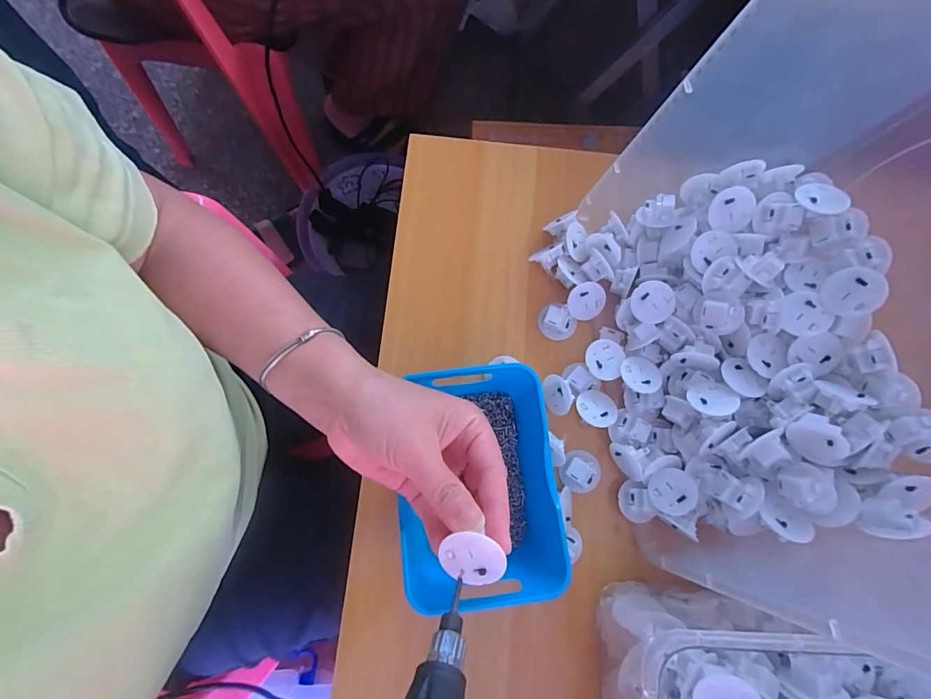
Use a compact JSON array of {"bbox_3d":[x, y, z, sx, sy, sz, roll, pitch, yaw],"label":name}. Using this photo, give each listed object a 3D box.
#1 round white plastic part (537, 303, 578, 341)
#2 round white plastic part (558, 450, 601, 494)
[{"bbox_3d":[0.079,-0.022,0.367,0.026,0.018,0.032,-43,82,-8],"label":"round white plastic part"},{"bbox_3d":[0.092,0.098,0.340,0.031,0.010,0.033,30,80,6],"label":"round white plastic part"}]

